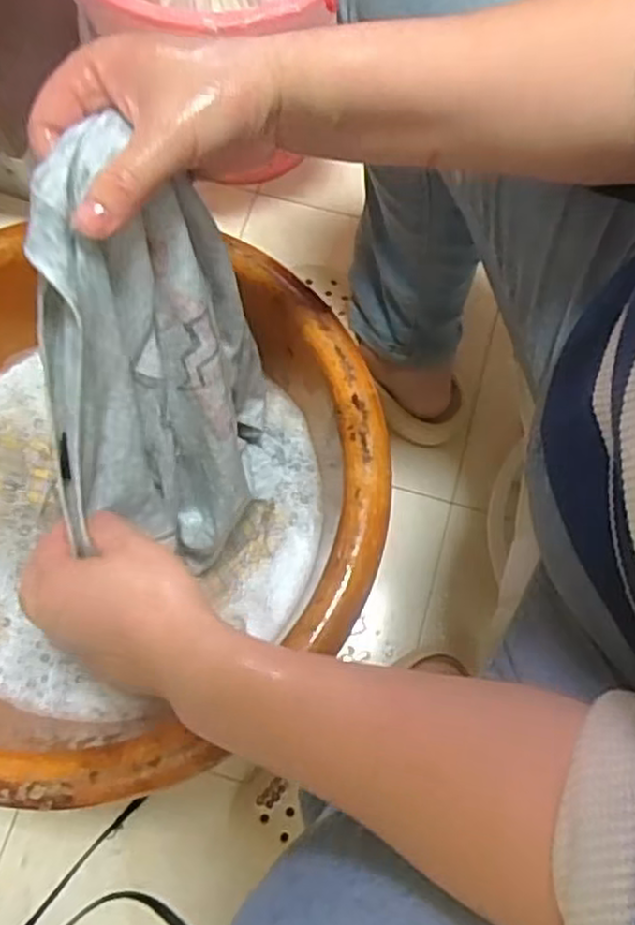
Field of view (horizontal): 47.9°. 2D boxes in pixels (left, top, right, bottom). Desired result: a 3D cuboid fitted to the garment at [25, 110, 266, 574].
[{"bbox_3d":[-0.087,-0.040,0.401,0.084,0.250,0.137,3,71,0],"label":"garment"}]

